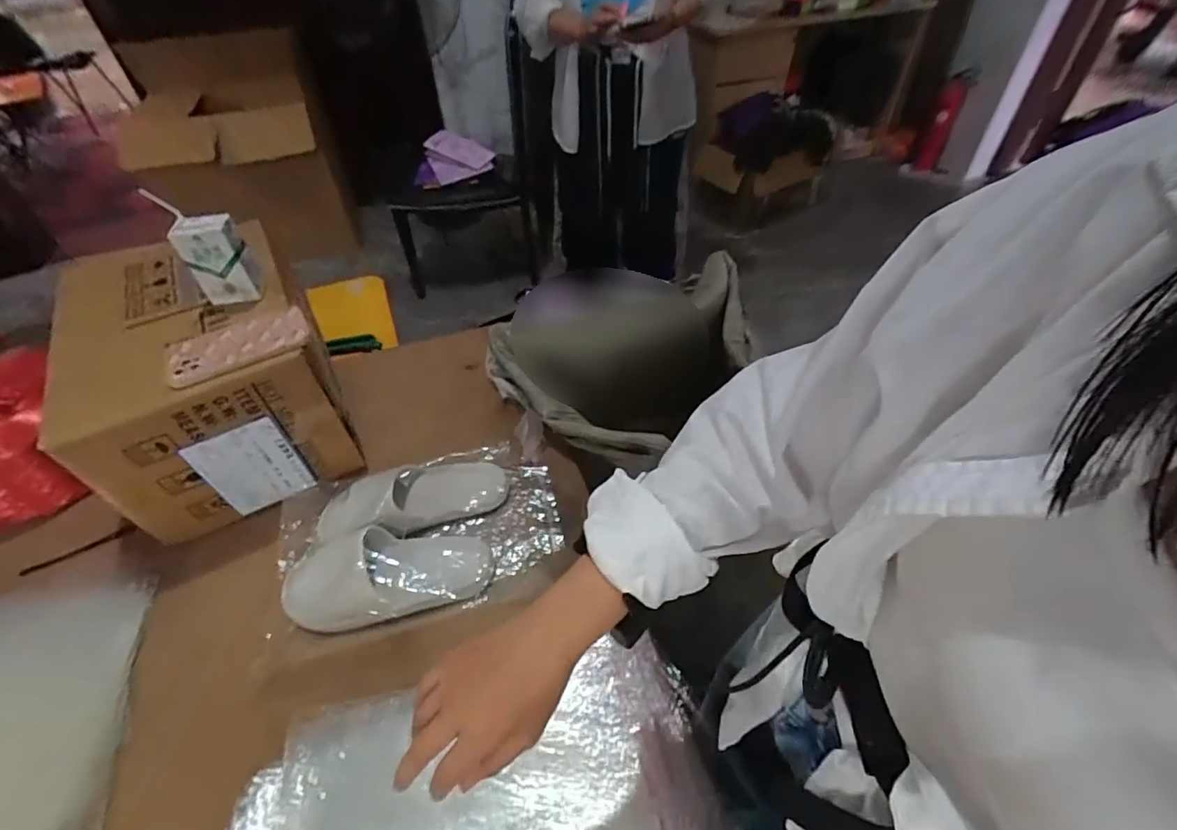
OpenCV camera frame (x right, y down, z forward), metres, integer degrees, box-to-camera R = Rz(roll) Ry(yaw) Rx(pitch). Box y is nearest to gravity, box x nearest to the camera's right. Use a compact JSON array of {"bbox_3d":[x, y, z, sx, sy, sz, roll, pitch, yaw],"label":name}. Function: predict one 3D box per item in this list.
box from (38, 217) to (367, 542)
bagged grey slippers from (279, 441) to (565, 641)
[{"bbox_3d":[-0.540,-0.047,0.793,0.299,0.251,0.313,-27,51,-21],"label":"box"},{"bbox_3d":[-0.236,0.157,0.741,0.375,0.079,0.240,-9,47,-4],"label":"bagged grey slippers"}]

